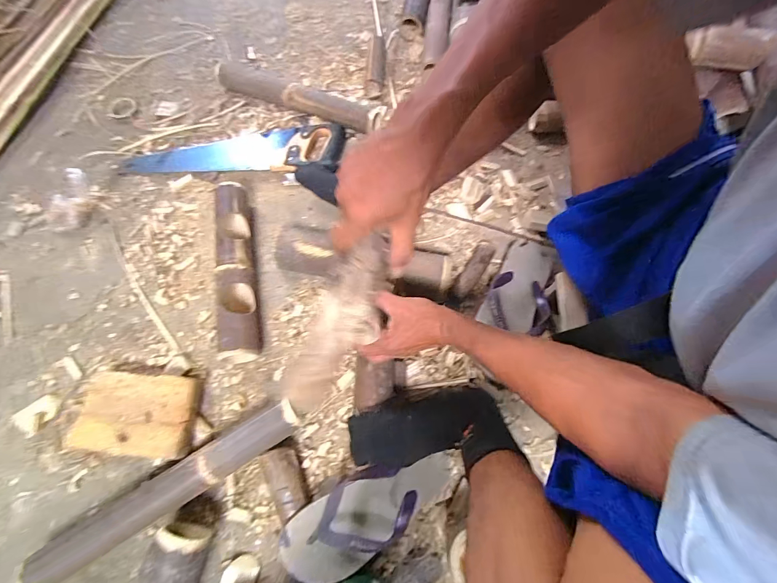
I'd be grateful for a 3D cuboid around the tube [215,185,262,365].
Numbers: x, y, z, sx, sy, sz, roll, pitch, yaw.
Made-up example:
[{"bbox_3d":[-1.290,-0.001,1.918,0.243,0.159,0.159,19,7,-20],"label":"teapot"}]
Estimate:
[{"bbox_3d":[-0.263,-0.043,0.619,0.055,0.062,0.317,-9,70,-5],"label":"tube"}]

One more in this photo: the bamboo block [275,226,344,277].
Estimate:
[{"bbox_3d":[-0.138,-0.080,0.647,0.112,0.060,0.091,7,69,1],"label":"bamboo block"}]

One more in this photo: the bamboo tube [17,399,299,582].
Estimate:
[{"bbox_3d":[-0.299,0.271,0.500,0.371,0.048,0.058,-31,73,-12],"label":"bamboo tube"}]

